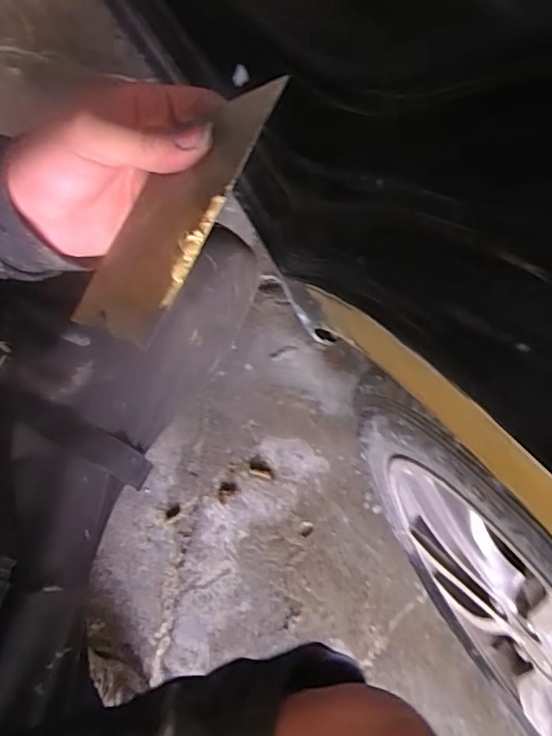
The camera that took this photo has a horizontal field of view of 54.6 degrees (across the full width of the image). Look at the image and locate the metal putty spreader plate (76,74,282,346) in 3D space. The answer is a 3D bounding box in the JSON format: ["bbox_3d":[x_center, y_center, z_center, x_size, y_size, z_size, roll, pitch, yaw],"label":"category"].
[{"bbox_3d":[-0.053,-0.080,0.268,0.073,0.008,0.141,19,81,42],"label":"metal putty spreader plate"}]

